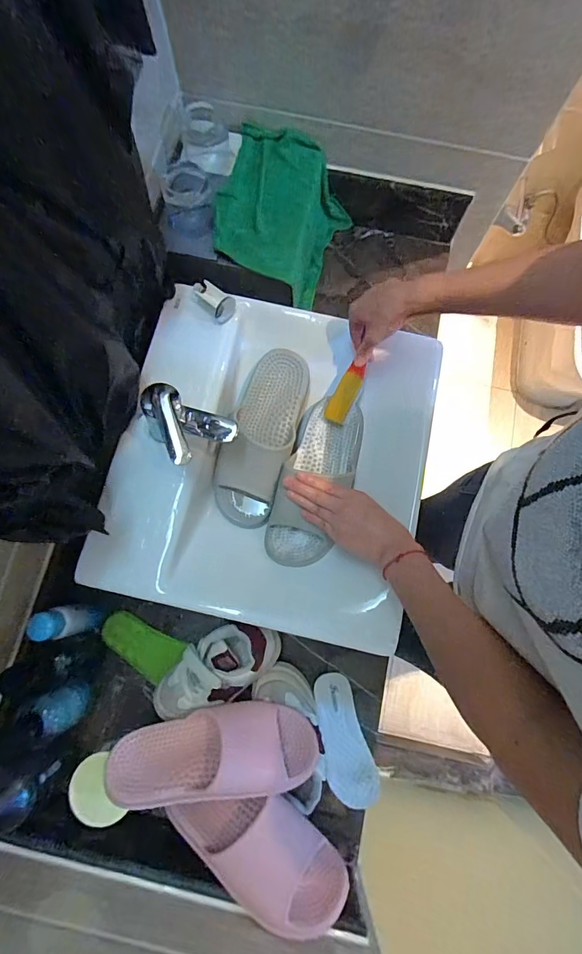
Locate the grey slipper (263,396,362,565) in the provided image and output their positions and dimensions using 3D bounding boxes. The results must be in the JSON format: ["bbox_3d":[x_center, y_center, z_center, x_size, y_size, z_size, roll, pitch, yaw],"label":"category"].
[{"bbox_3d":[0.035,0.002,0.572,0.095,0.055,0.244,19,77,3],"label":"grey slipper"}]

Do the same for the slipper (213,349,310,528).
[{"bbox_3d":[-0.046,-0.061,0.612,0.098,0.049,0.260,16,78,2],"label":"slipper"}]

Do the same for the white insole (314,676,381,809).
[{"bbox_3d":[0.075,0.385,0.594,0.073,0.007,0.173,-14,75,-21],"label":"white insole"}]

